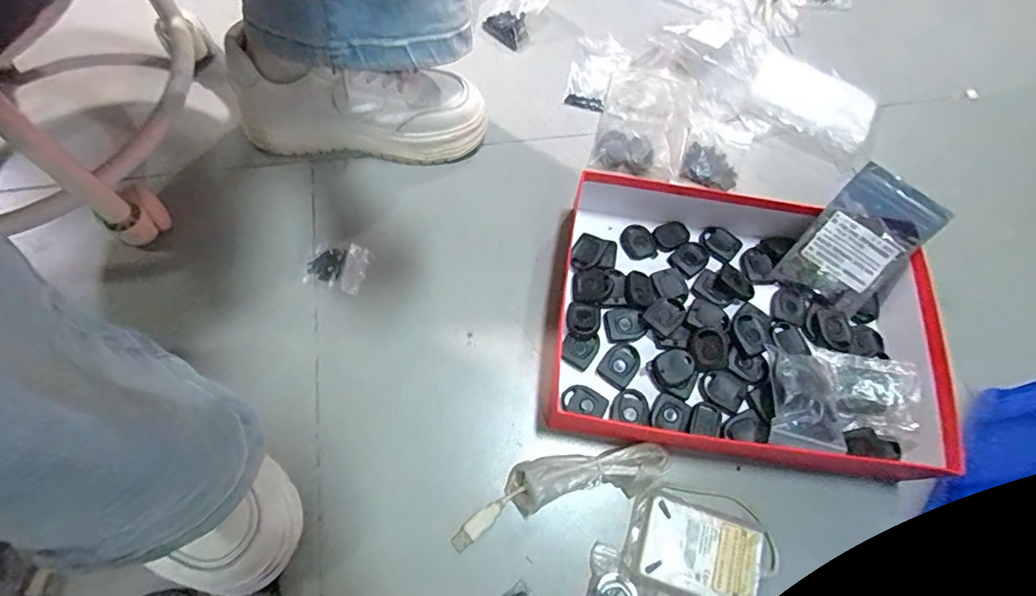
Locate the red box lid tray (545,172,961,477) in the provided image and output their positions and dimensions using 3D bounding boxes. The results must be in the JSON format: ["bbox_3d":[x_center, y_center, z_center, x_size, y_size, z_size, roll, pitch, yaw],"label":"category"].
[{"bbox_3d":[0.203,0.024,0.451,0.345,0.055,0.231,10,67,1],"label":"red box lid tray"}]

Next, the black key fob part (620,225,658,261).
[{"bbox_3d":[0.121,-0.056,0.506,0.030,0.007,0.037,-11,68,-8],"label":"black key fob part"}]

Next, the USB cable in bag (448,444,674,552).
[{"bbox_3d":[0.035,0.152,0.407,0.180,0.029,0.045,-13,68,-9],"label":"USB cable in bag"}]

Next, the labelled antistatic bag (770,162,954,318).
[{"bbox_3d":[0.314,-0.048,0.465,0.084,0.122,0.013,32,24,6],"label":"labelled antistatic bag"}]

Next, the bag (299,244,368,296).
[{"bbox_3d":[-0.172,-0.031,0.478,0.054,0.004,0.048,16,67,3],"label":"bag"}]

